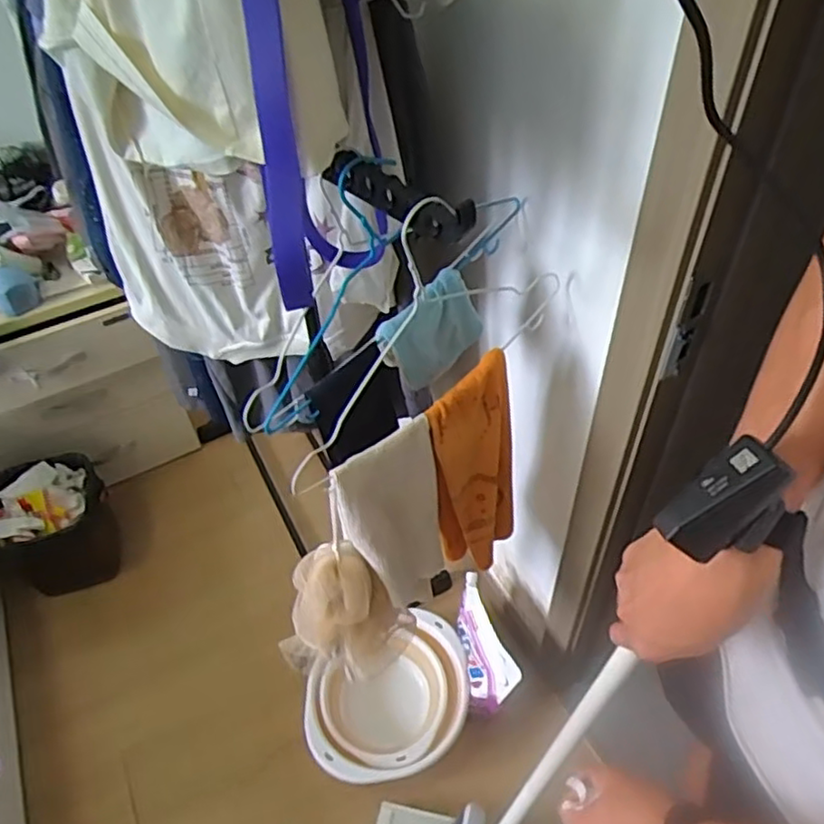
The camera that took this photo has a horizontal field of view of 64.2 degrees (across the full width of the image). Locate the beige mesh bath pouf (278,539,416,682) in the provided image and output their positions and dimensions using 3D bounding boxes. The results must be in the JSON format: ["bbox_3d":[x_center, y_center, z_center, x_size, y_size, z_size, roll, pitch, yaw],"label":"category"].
[{"bbox_3d":[-0.084,0.252,0.812,0.165,0.199,0.094,-2,46,1],"label":"beige mesh bath pouf"}]

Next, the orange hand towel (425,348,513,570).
[{"bbox_3d":[0.085,0.095,0.875,0.123,0.400,0.030,-34,51,-18],"label":"orange hand towel"}]

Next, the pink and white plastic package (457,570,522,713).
[{"bbox_3d":[0.128,0.447,1.232,0.073,0.191,0.210,-14,47,-11],"label":"pink and white plastic package"}]

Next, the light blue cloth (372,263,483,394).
[{"bbox_3d":[0.025,-0.095,0.779,0.120,0.110,0.020,-38,45,-7],"label":"light blue cloth"}]

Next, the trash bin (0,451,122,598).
[{"bbox_3d":[-0.820,0.250,1.482,0.253,0.210,0.271,-1,46,1],"label":"trash bin"}]

